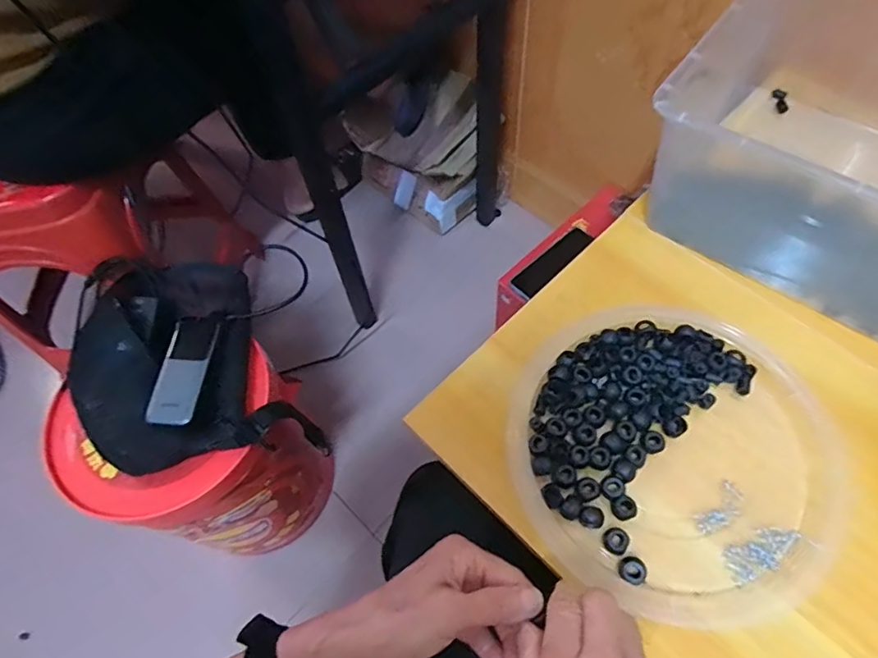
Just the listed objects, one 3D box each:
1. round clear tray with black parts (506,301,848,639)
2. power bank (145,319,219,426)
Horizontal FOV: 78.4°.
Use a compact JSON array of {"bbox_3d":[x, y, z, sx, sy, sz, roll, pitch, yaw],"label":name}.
[{"bbox_3d":[0.175,0.090,0.410,0.226,0.018,0.229,-2,62,3],"label":"round clear tray with black parts"},{"bbox_3d":[-0.283,0.046,0.595,0.043,0.017,0.122,3,62,5],"label":"power bank"}]

